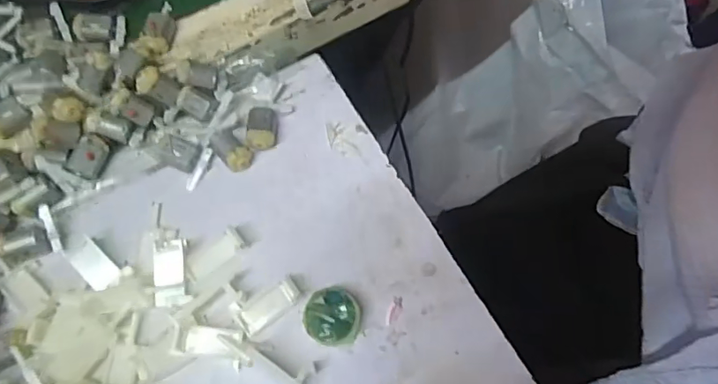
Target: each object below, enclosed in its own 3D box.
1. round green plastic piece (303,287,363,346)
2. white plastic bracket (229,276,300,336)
[{"bbox_3d":[-0.016,0.074,0.313,0.033,0.017,0.035,0,67,0],"label":"round green plastic piece"},{"bbox_3d":[-0.056,0.068,0.318,0.040,0.010,0.022,-31,70,-12],"label":"white plastic bracket"}]

